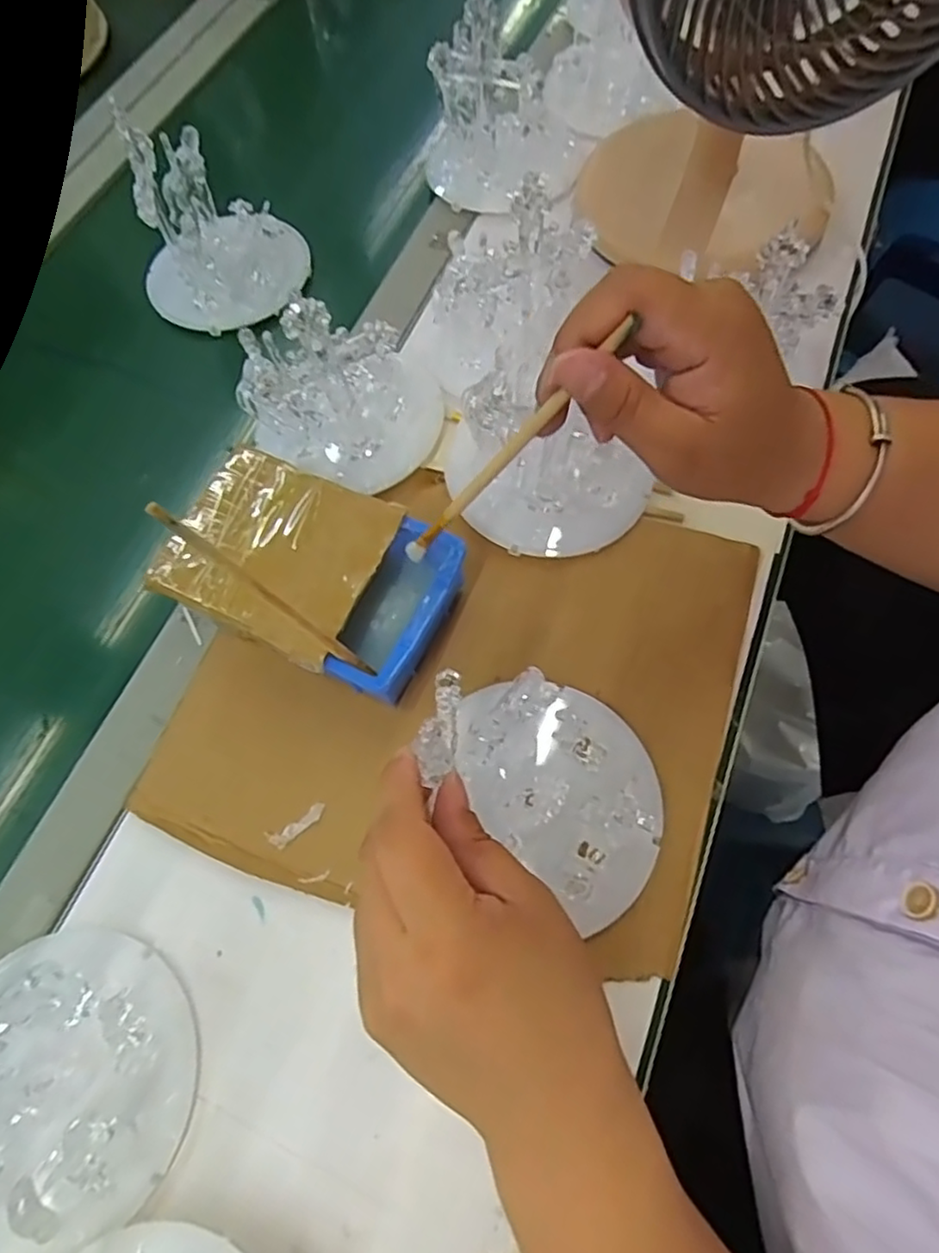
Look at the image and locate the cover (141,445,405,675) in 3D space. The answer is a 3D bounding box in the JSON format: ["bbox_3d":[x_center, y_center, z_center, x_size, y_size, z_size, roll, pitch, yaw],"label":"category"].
[{"bbox_3d":[-0.106,-0.043,0.359,0.113,0.007,0.100,23,69,13],"label":"cover"}]

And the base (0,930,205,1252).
[{"bbox_3d":[-0.188,0.188,0.258,0.112,0.118,0.119,-1,66,3],"label":"base"}]

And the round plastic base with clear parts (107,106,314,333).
[{"bbox_3d":[-0.198,-0.305,0.503,0.124,0.094,0.107,-22,66,-7],"label":"round plastic base with clear parts"}]

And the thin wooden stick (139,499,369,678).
[{"bbox_3d":[-0.087,-0.011,0.298,0.005,0.138,0.006,4,63,35],"label":"thin wooden stick"}]

